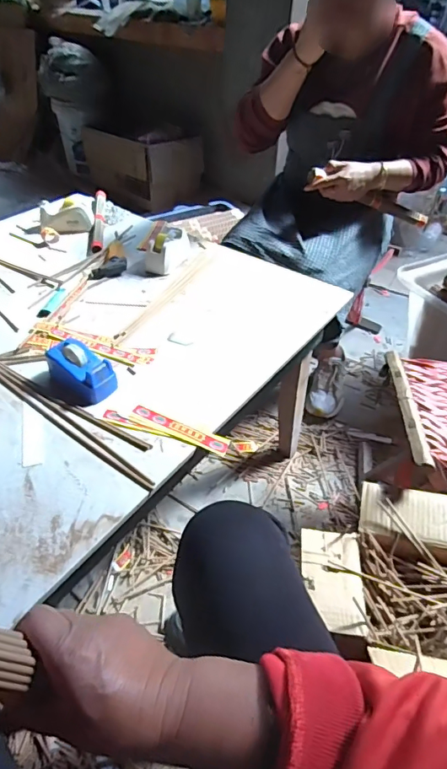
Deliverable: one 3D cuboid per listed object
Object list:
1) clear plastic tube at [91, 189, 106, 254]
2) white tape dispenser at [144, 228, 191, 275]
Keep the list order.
[{"bbox_3d":[-0.289,-0.383,1.093,0.024,0.020,0.305,-5,43,-7],"label":"clear plastic tube"},{"bbox_3d":[-0.109,-0.277,0.964,0.052,0.060,0.129,22,47,21],"label":"white tape dispenser"}]

